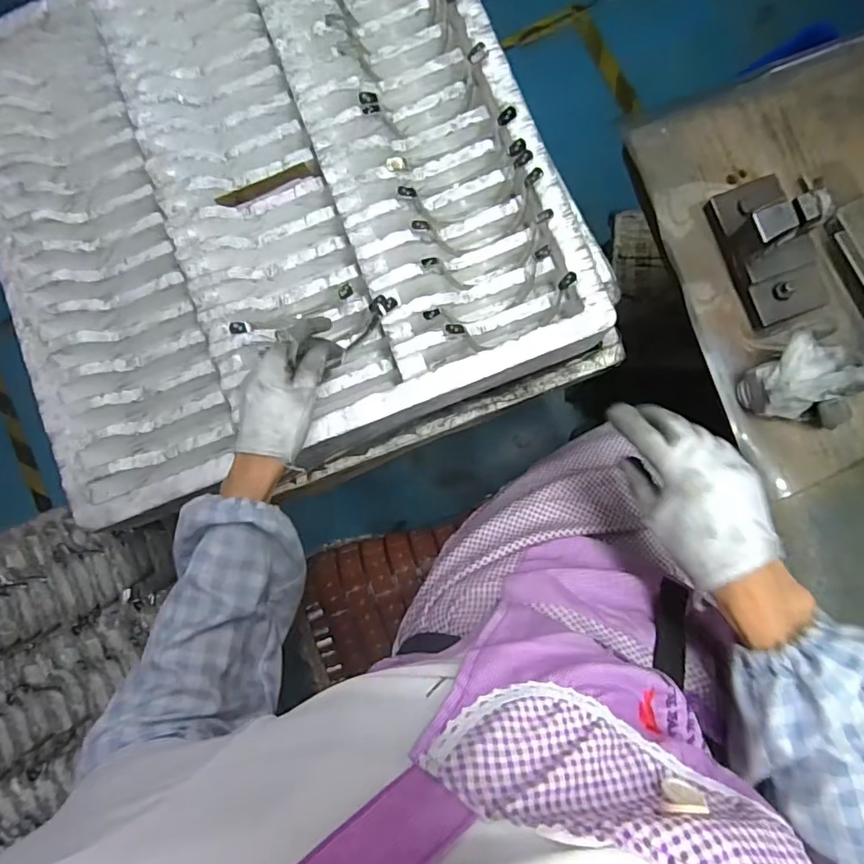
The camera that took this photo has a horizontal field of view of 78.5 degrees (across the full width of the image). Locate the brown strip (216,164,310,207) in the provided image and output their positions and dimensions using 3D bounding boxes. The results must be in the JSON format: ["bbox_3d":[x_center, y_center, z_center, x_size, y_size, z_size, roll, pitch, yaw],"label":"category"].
[{"bbox_3d":[-0.177,-0.257,0.553,0.099,0.011,0.014,-24,84,4],"label":"brown strip"}]

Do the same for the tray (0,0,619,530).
[{"bbox_3d":[-0.175,-0.245,0.547,0.547,0.074,0.548,-21,82,2],"label":"tray"}]

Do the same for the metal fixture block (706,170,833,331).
[{"bbox_3d":[0.305,-0.167,0.464,0.065,0.066,0.130,-25,84,4],"label":"metal fixture block"}]

